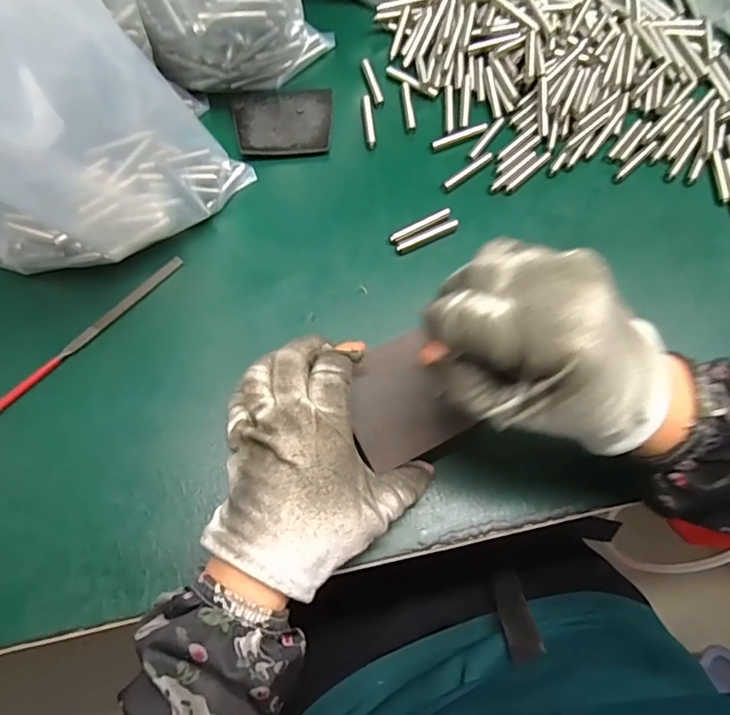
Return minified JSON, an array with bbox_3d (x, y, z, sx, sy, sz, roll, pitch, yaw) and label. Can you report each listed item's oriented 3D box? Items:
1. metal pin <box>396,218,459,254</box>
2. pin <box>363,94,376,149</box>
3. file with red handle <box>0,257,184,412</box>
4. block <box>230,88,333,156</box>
[{"bbox_3d":[0.044,-0.086,0.358,0.047,0.008,0.007,-24,73,-9],"label":"metal pin"},{"bbox_3d":[0.003,-0.183,0.394,0.007,0.004,0.050,-4,69,-3],"label":"pin"},{"bbox_3d":[-0.179,-0.015,0.326,0.007,0.008,0.155,38,72,12],"label":"file with red handle"},{"bbox_3d":[-0.062,-0.184,0.394,0.076,0.006,0.065,-8,69,-5],"label":"block"}]

